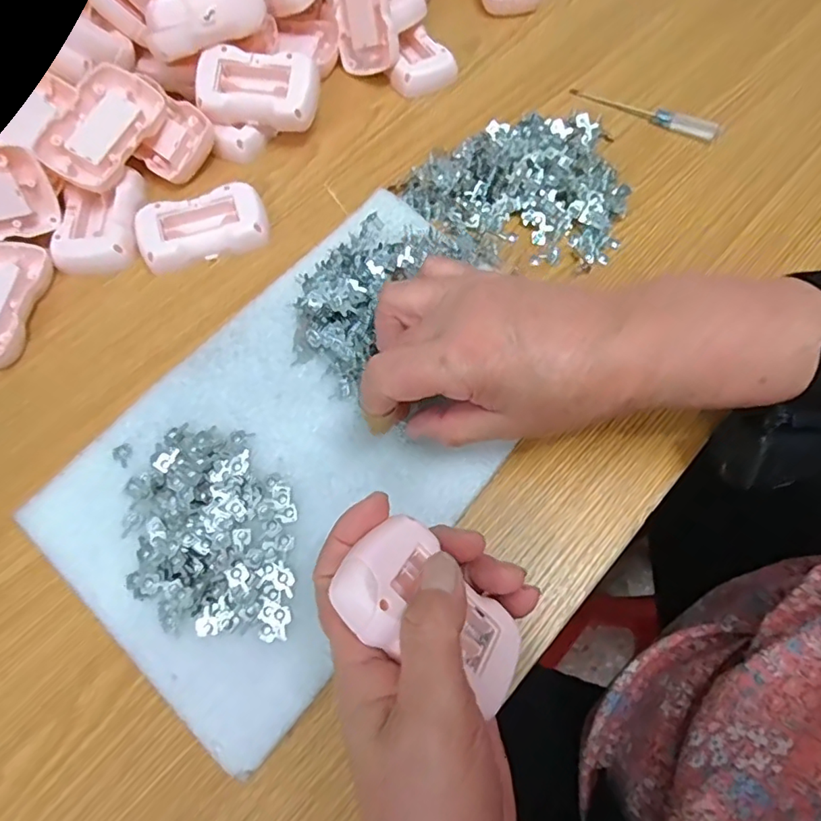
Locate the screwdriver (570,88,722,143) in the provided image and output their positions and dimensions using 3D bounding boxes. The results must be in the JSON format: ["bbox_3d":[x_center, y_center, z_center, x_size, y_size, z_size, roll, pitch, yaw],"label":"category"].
[{"bbox_3d":[0.185,-0.239,0.422,0.118,0.017,0.012,29,70,13],"label":"screwdriver"}]

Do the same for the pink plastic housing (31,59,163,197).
[{"bbox_3d":[-0.213,-0.194,0.371,0.054,0.019,0.088,25,76,-5],"label":"pink plastic housing"}]

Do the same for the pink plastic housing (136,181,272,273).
[{"bbox_3d":[-0.142,-0.126,0.364,0.085,0.013,0.050,-21,68,-8],"label":"pink plastic housing"}]

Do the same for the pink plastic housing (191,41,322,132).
[{"bbox_3d":[-0.110,-0.234,0.387,0.085,0.020,0.051,9,88,2],"label":"pink plastic housing"}]

